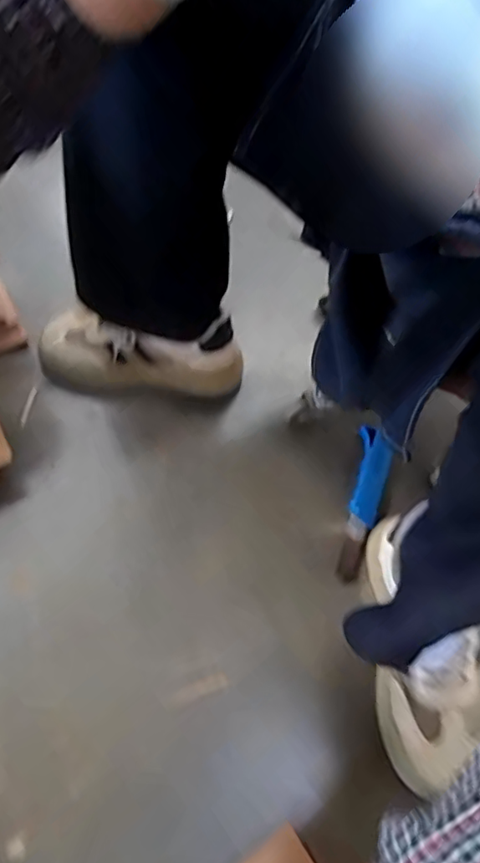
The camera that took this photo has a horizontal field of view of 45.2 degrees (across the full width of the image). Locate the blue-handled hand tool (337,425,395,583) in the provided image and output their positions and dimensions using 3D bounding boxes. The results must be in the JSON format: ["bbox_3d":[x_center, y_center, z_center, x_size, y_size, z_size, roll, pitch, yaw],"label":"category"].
[{"bbox_3d":[0.141,0.074,0.638,0.035,0.026,0.188,15,56,5],"label":"blue-handled hand tool"}]

